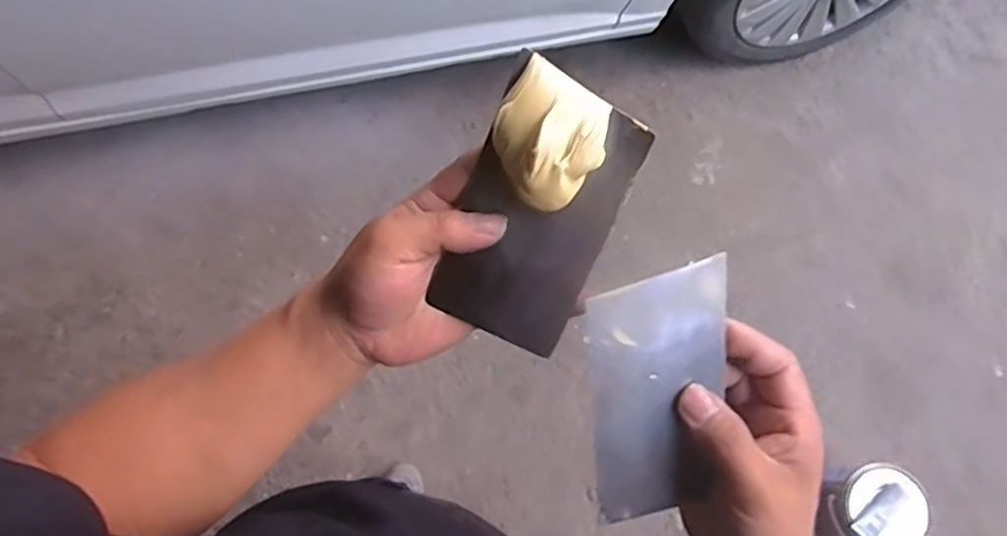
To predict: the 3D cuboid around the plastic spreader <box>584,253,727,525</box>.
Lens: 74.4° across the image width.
[{"bbox_3d":[0.079,0.065,0.338,0.073,0.006,0.132,-8,106,-13],"label":"plastic spreader"}]

